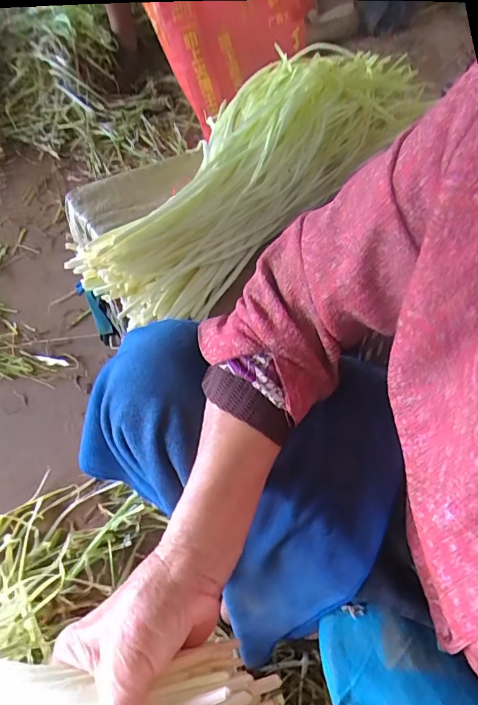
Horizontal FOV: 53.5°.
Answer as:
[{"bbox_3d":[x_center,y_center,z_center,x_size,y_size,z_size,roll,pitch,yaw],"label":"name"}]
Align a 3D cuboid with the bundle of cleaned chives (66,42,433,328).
[{"bbox_3d":[0.033,-0.249,0.583,0.217,0.076,0.575,32,61,22],"label":"bundle of cleaned chives"}]

